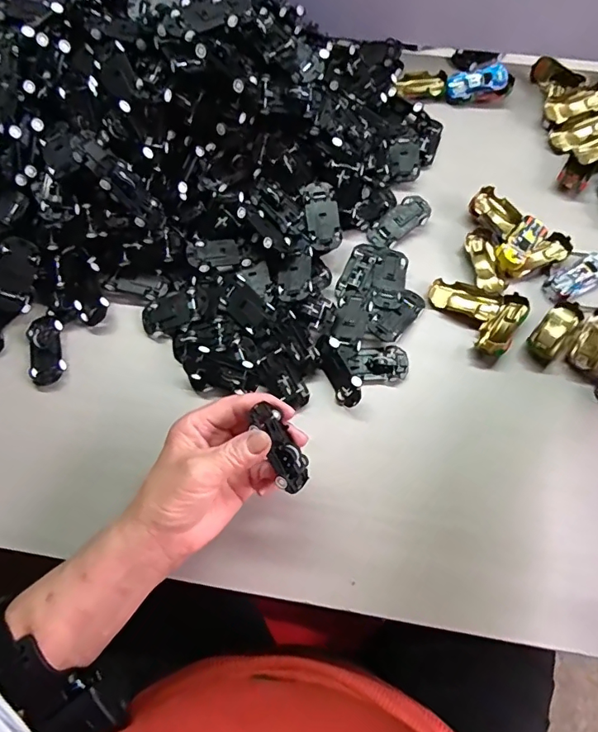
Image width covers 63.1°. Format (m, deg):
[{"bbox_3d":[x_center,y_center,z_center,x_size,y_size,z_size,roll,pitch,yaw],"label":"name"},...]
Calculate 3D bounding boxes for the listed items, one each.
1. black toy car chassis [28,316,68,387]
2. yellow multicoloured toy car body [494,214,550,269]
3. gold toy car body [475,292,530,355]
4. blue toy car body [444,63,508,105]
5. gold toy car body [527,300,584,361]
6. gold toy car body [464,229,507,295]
[{"bbox_3d":[-0.226,-0.015,0.436,0.030,0.013,0.063,-11,69,-3],"label":"black toy car chassis"},{"bbox_3d":[0.208,-0.115,0.455,0.026,0.015,0.059,39,75,14],"label":"yellow multicoloured toy car body"},{"bbox_3d":[0.181,-0.036,0.436,0.027,0.017,0.062,32,73,12],"label":"gold toy car body"},{"bbox_3d":[0.193,-0.307,0.531,0.063,0.023,0.028,-13,71,11],"label":"blue toy car body"},{"bbox_3d":[0.229,-0.032,0.436,0.030,0.015,0.065,37,74,14],"label":"gold toy car body"},{"bbox_3d":[0.178,-0.096,0.461,0.029,0.015,0.065,-8,69,-2],"label":"gold toy car body"}]

